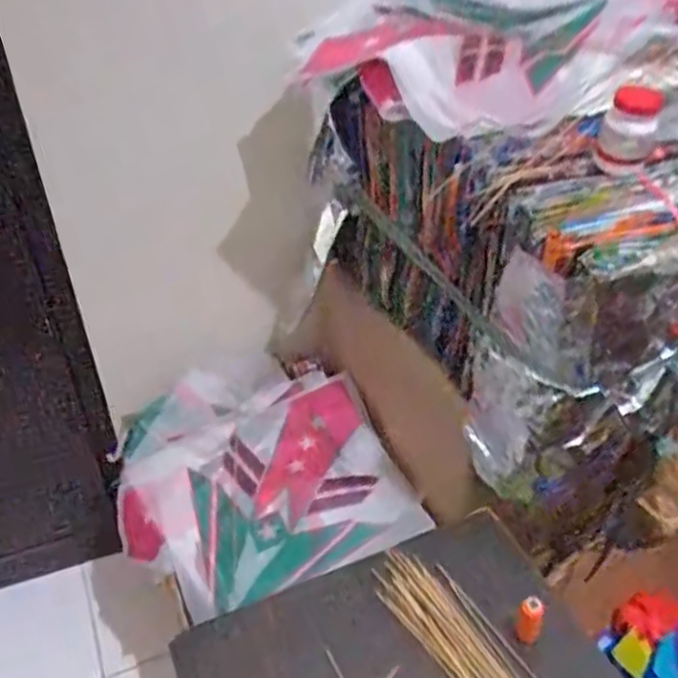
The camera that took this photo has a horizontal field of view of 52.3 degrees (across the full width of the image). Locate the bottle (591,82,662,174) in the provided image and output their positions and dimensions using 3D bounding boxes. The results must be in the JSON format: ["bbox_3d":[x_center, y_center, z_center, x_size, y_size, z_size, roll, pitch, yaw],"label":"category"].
[{"bbox_3d":[0.336,-0.242,0.803,0.061,0.078,0.063,16,40,21],"label":"bottle"}]

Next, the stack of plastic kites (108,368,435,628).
[{"bbox_3d":[-0.158,0.235,1.237,0.462,0.146,0.468,-13,39,-17],"label":"stack of plastic kites"}]

